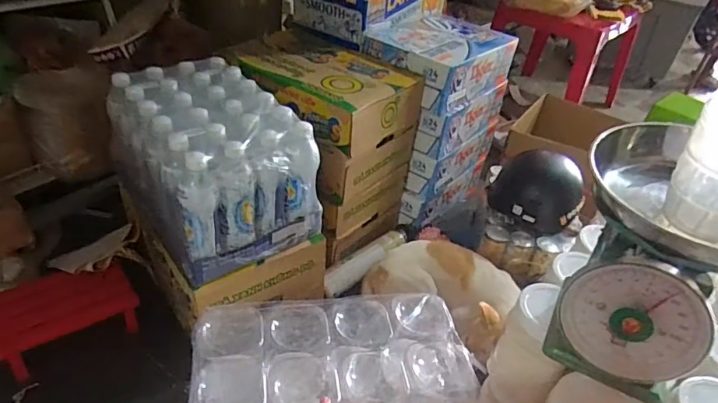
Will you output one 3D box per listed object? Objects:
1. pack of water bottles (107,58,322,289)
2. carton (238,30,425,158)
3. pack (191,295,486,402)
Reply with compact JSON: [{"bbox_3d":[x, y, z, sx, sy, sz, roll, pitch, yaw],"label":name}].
[{"bbox_3d":[-0.280,-0.083,0.933,0.254,0.209,0.389,-22,45,-33],"label":"pack of water bottles"},{"bbox_3d":[-0.084,-0.248,1.116,0.379,0.120,0.283,24,40,21],"label":"carton"},{"bbox_3d":[-0.036,0.329,0.728,0.387,0.250,0.313,-1,37,-11],"label":"pack"}]

